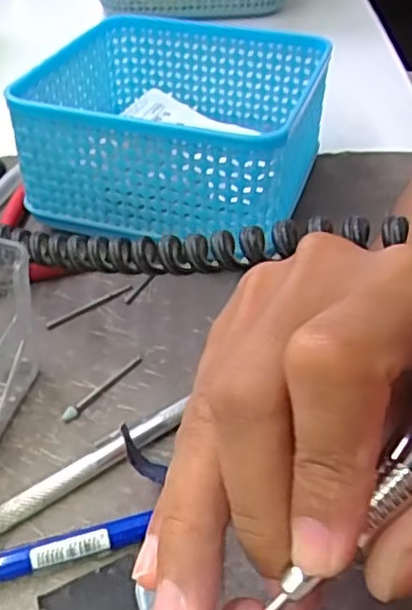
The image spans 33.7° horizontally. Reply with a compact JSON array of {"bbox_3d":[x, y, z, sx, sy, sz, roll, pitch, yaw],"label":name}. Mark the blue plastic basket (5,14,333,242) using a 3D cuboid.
[{"bbox_3d":[-0.012,-0.090,0.347,0.130,0.072,0.132,11,46,12],"label":"blue plastic basket"}]

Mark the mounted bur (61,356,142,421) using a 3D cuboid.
[{"bbox_3d":[-0.042,0.032,0.274,0.005,0.004,0.041,30,53,27],"label":"mounted bur"}]

